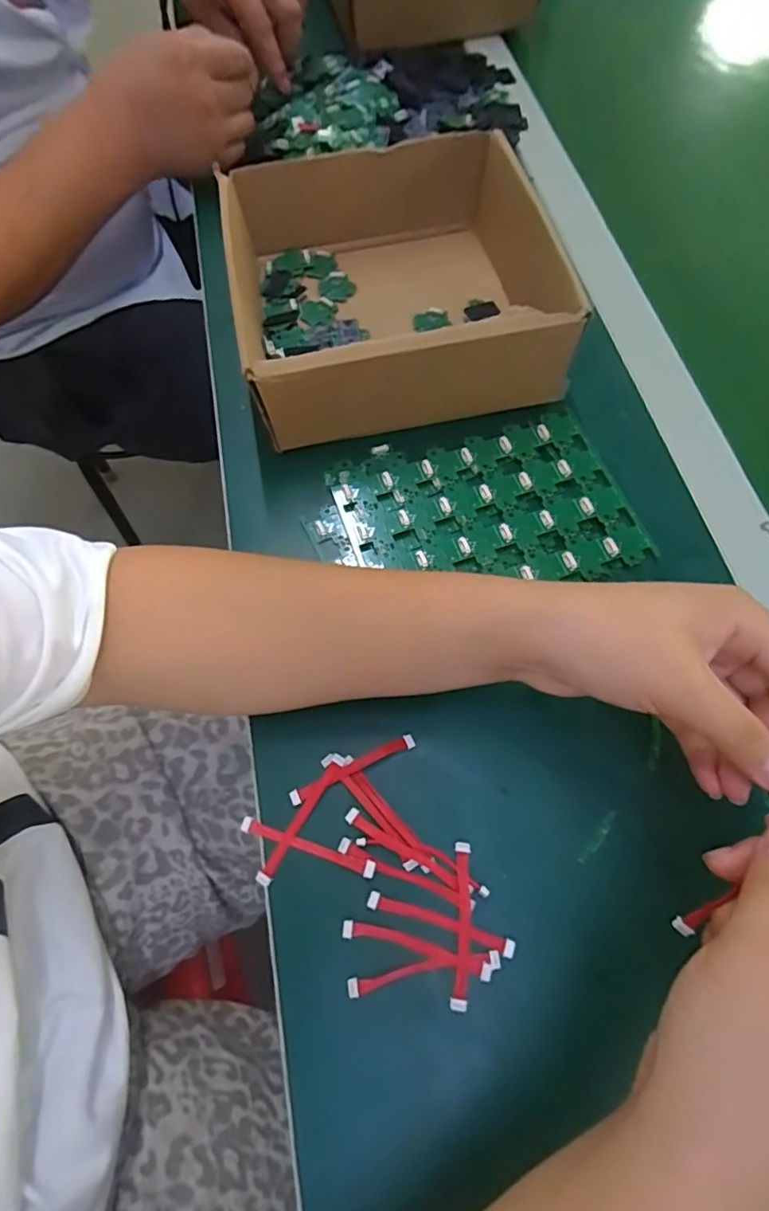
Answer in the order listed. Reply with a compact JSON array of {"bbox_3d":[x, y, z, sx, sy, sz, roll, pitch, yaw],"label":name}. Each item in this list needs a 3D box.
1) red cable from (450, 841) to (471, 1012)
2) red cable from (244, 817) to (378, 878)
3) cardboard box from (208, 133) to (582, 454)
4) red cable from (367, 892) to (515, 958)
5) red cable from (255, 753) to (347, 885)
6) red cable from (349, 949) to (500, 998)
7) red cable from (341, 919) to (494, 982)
[{"bbox_3d":[0.037,0.152,0.268,0.008,0.004,0.071,3,68,4],"label":"red cable"},{"bbox_3d":[-0.039,0.122,0.283,0.071,0.004,0.007,16,69,9],"label":"red cable"},{"bbox_3d":[0.001,-0.228,0.398,0.198,0.072,0.205,-12,68,-3],"label":"cardboard box"},{"bbox_3d":[0.027,0.152,0.269,0.071,0.004,0.009,16,69,9],"label":"red cable"},{"bbox_3d":[-0.043,0.108,0.289,0.010,0.004,0.071,30,72,14],"label":"red cable"},{"bbox_3d":[0.018,0.171,0.261,0.071,0.004,0.010,-10,68,-2],"label":"red cable"},{"bbox_3d":[0.015,0.162,0.265,0.071,0.004,0.010,13,69,8],"label":"red cable"}]

